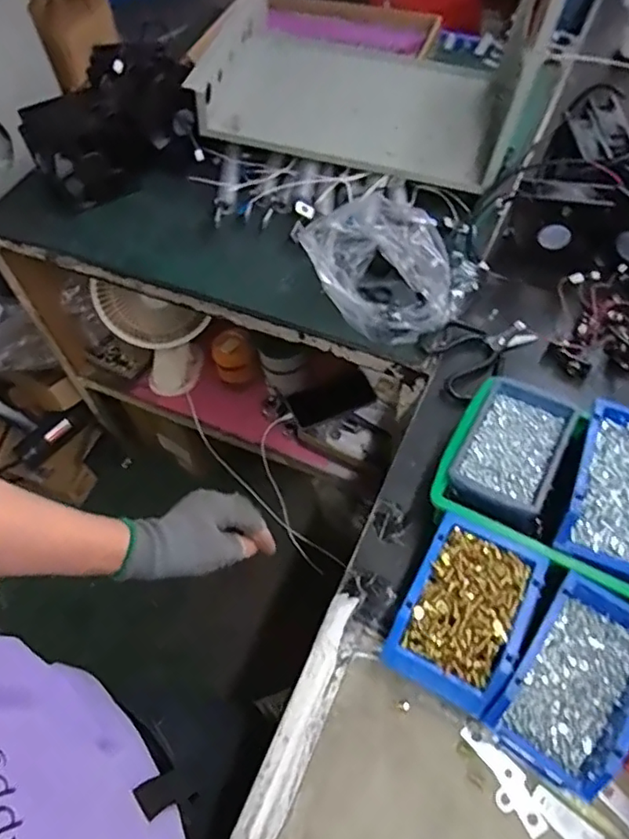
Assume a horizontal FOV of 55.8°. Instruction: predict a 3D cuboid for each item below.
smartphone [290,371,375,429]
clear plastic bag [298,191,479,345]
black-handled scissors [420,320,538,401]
[{"bbox_3d":[0.031,-0.038,1.117,0.153,0.012,0.069,-23,78,9],"label":"smartphone"},{"bbox_3d":[0.098,-0.213,0.804,0.231,0.092,0.190,32,65,20],"label":"clear plastic bag"},{"bbox_3d":[0.207,-0.097,0.765,0.143,0.021,0.099,-37,64,-18],"label":"black-handled scissors"}]

